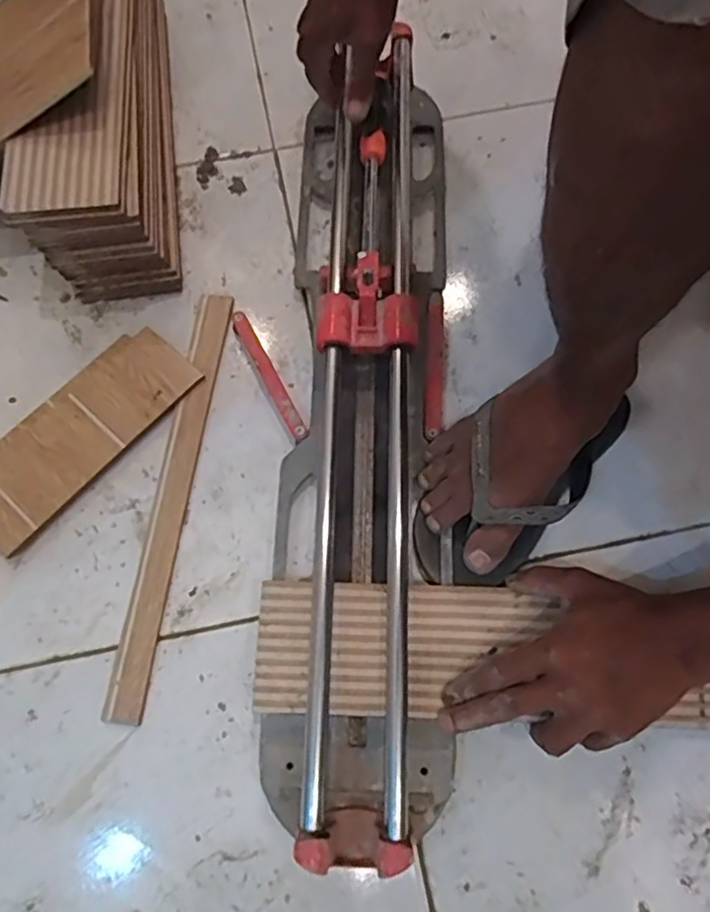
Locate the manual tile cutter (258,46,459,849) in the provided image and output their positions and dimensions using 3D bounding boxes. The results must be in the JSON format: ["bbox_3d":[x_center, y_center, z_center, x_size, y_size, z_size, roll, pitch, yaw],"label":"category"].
[{"bbox_3d":[0.003,-0.059,0.576,0.157,0.098,0.711,3,70,3],"label":"manual tile cutter"}]

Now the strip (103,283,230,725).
[{"bbox_3d":[-0.162,0.027,0.584,0.032,0.011,0.389,7,71,5],"label":"strip"}]

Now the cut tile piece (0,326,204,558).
[{"bbox_3d":[-0.255,-0.025,0.595,0.097,0.014,0.228,40,75,14],"label":"cut tile piece"}]

